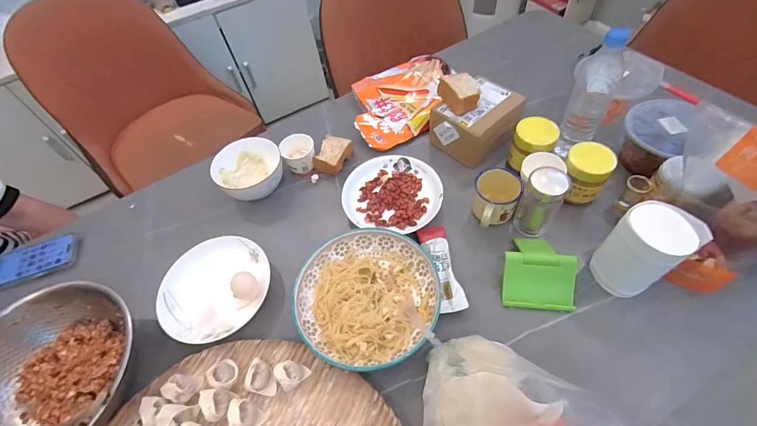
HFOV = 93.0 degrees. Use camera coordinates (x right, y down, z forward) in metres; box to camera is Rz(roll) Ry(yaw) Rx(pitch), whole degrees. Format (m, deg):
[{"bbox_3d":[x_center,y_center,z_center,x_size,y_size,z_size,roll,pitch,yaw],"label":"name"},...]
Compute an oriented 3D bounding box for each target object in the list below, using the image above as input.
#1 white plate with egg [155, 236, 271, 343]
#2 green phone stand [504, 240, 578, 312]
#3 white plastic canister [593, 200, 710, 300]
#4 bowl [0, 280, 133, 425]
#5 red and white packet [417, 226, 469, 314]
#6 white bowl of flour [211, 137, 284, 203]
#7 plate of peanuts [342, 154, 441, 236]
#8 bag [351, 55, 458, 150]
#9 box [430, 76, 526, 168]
[{"bbox_3d":[-0.261,0.114,0.572,0.165,0.033,0.168,-3,54,4],"label":"white plate with egg"},{"bbox_3d":[0.240,0.087,0.540,0.100,0.048,0.103,4,55,9],"label":"green phone stand"},{"bbox_3d":[0.358,0.056,0.495,0.074,0.137,0.079,-3,54,4],"label":"white plastic canister"},{"bbox_3d":[-0.445,0.223,0.494,0.233,0.103,0.228,-3,54,4],"label":"bowl"},{"bbox_3d":[0.099,0.082,0.570,0.045,0.016,0.152,-10,54,0],"label":"red and white packet"},{"bbox_3d":[-0.250,-0.083,0.702,0.126,0.067,0.129,-3,54,4],"label":"white bowl of flour"},{"bbox_3d":[0.026,-0.037,0.659,0.172,0.028,0.160,-3,54,4],"label":"plate of peanuts"},{"bbox_3d":[0.041,-0.259,0.809,0.210,0.055,0.293,18,59,18],"label":"bag"},{"bbox_3d":[0.194,-0.178,0.702,0.145,0.085,0.122,-33,57,-16],"label":"box"}]

